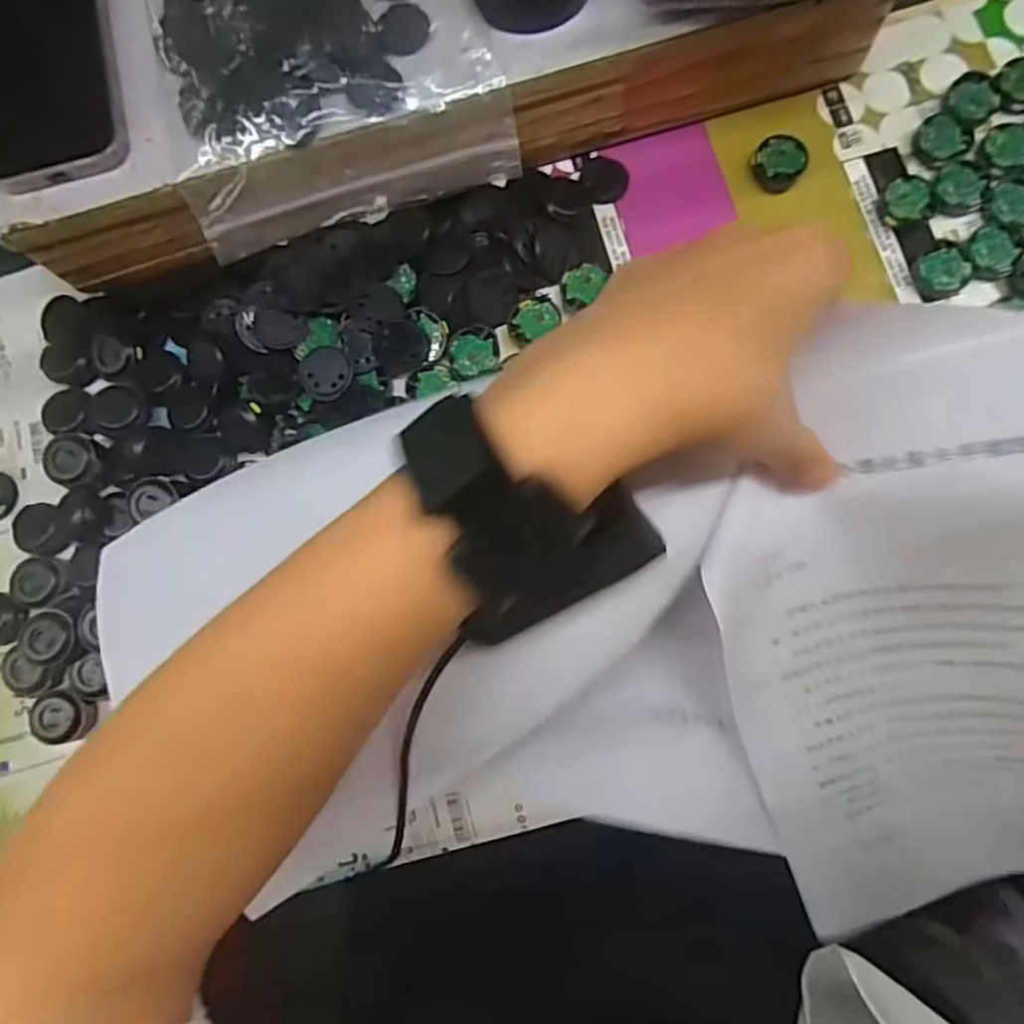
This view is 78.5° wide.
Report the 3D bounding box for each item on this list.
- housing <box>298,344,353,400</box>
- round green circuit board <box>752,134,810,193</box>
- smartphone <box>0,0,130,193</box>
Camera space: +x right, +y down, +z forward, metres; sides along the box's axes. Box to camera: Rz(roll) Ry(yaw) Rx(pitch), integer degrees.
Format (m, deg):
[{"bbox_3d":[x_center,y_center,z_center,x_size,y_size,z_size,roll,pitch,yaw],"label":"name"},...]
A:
[{"bbox_3d":[-0.106,-0.079,0.356,0.029,0.004,0.031,-1,81,4],"label":"housing"},{"bbox_3d":[0.158,-0.207,0.369,0.028,0.008,0.034,37,85,9],"label":"round green circuit board"},{"bbox_3d":[-0.254,-0.243,0.337,0.074,0.007,0.143,-15,80,1],"label":"smartphone"}]

